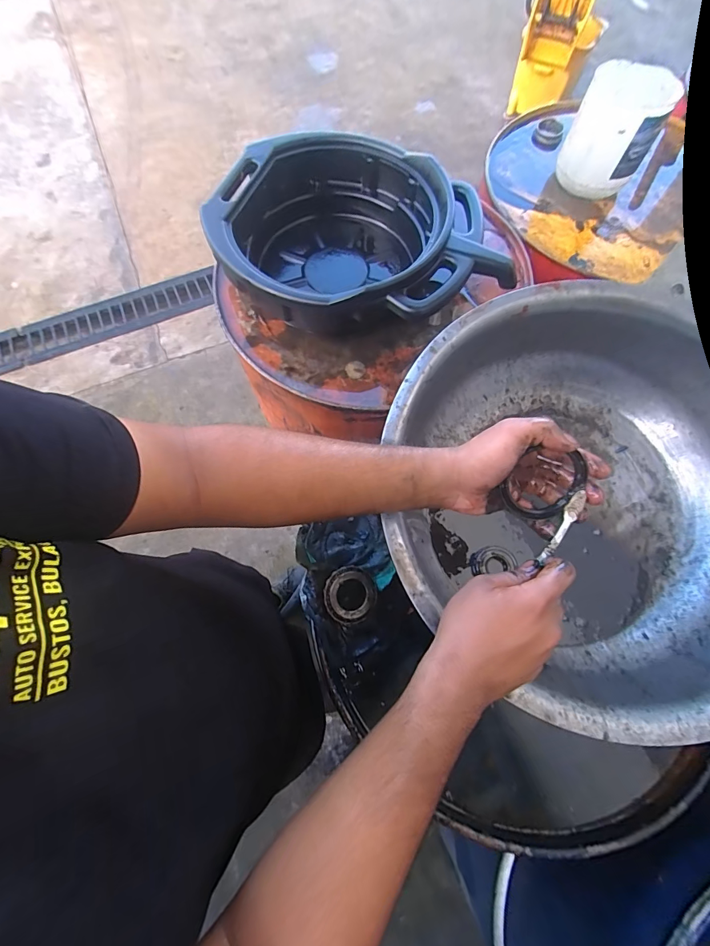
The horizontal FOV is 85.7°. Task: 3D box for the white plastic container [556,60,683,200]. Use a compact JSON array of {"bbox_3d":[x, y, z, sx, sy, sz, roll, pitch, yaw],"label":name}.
[{"bbox_3d":[0.511,-0.677,0.768,0.159,0.178,0.131,27,72,8],"label":"white plastic container"}]

